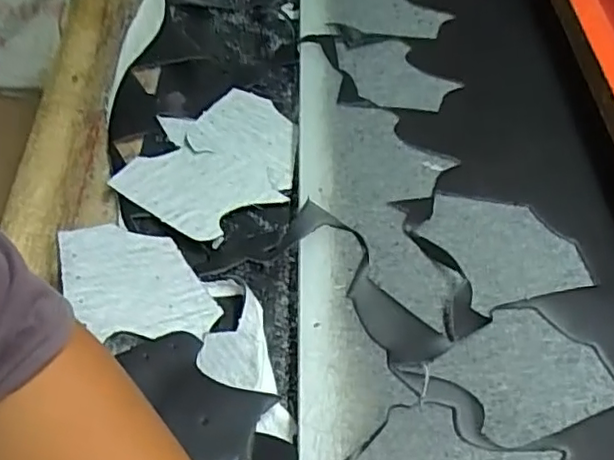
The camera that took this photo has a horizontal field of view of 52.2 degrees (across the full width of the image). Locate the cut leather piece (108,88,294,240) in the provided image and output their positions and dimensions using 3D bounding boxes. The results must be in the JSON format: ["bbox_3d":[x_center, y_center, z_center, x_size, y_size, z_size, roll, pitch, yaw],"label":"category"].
[{"bbox_3d":[-0.082,-0.063,0.560,0.171,0.028,0.120,-33,62,-24],"label":"cut leather piece"}]

